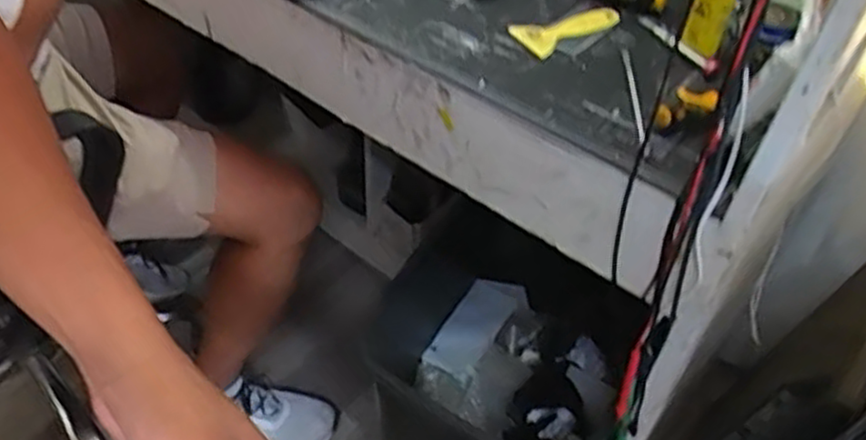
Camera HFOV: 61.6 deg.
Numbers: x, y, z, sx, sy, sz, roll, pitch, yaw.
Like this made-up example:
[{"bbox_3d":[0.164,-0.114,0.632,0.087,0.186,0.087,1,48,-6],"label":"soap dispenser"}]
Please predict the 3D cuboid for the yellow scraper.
[{"bbox_3d":[0.133,-0.197,0.745,0.114,0.015,0.052,-26,52,-26],"label":"yellow scraper"}]

